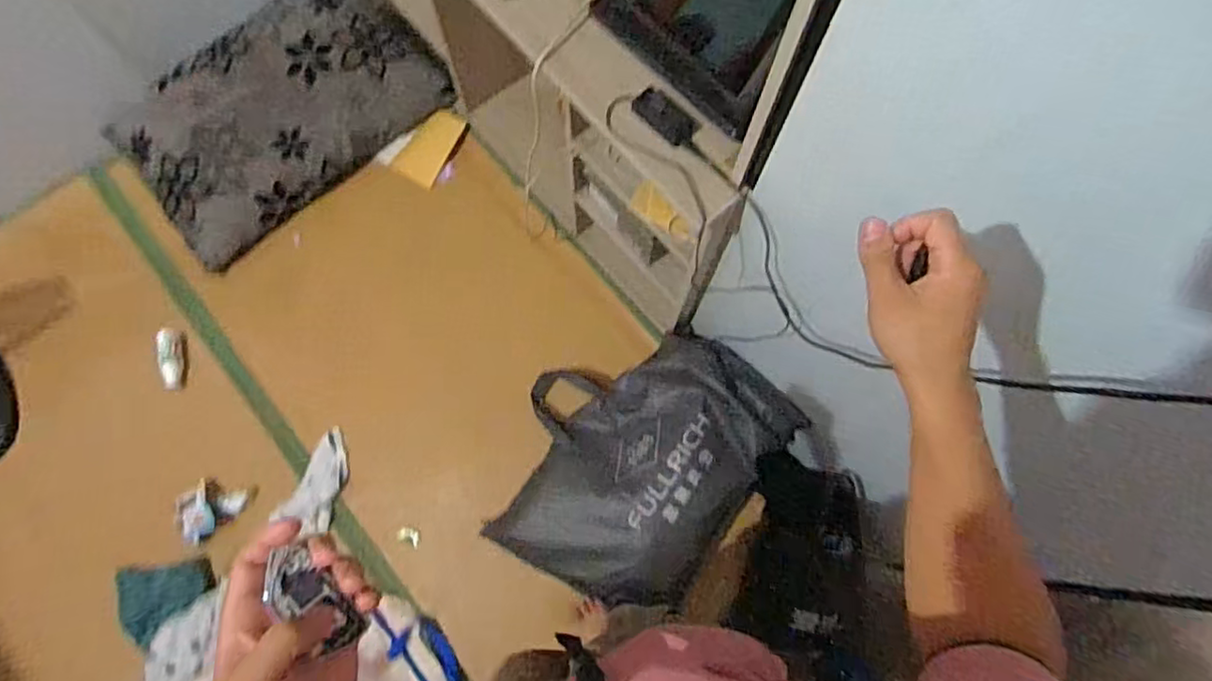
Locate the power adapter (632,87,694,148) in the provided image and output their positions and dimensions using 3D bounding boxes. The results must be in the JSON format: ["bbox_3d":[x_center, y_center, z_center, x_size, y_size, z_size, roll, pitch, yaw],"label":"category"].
[{"bbox_3d":[0.089,-0.346,1.005,0.102,0.028,0.040,40,78,10],"label":"power adapter"}]

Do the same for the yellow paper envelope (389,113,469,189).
[{"bbox_3d":[-0.476,-0.528,1.771,0.116,0.014,0.209,31,96,-6],"label":"yellow paper envelope"}]

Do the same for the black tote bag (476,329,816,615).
[{"bbox_3d":[0.053,0.275,1.494,0.518,0.187,0.621,36,77,9],"label":"black tote bag"}]

